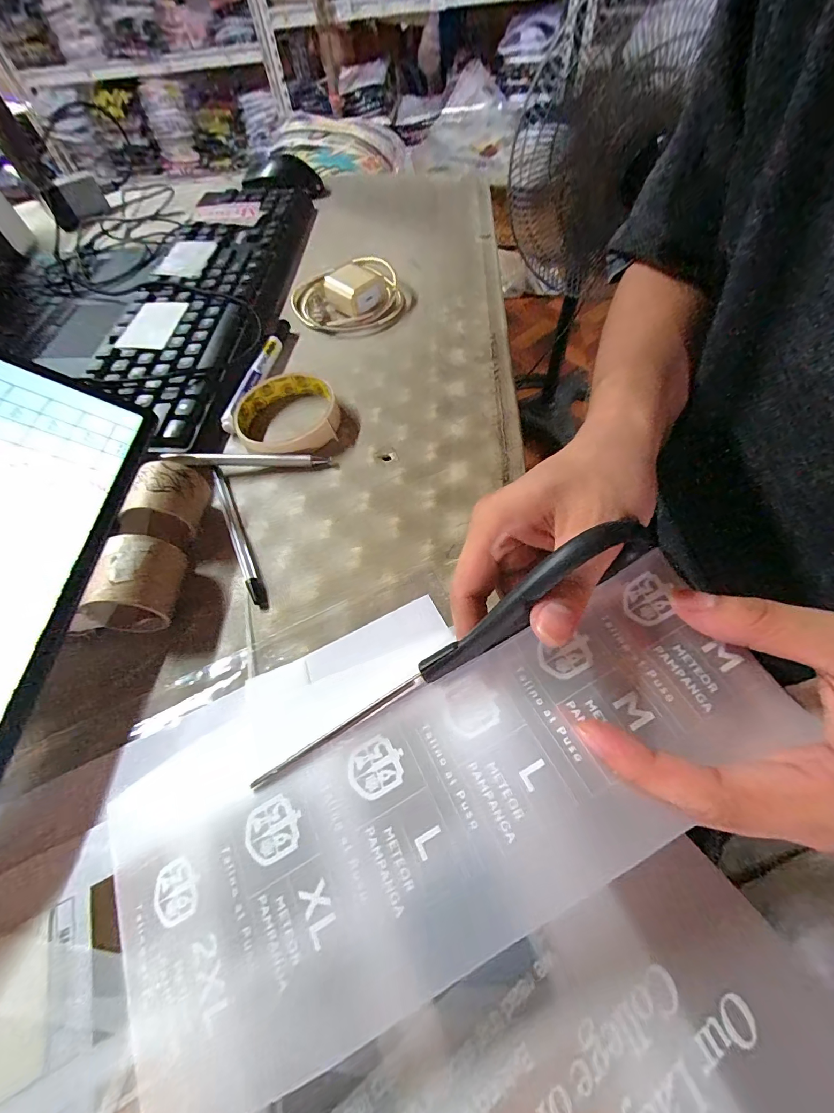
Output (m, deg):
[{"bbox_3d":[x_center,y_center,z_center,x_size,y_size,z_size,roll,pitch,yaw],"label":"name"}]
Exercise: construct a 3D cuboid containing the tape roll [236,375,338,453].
[{"bbox_3d":[-0.105,-0.115,0.322,0.078,0.016,0.082,-3,59,4],"label":"tape roll"}]

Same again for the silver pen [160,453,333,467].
[{"bbox_3d":[-0.129,-0.073,0.302,0.125,0.007,0.009,0,60,6],"label":"silver pen"}]

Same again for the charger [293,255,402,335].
[{"bbox_3d":[-0.074,-0.272,0.402,0.105,0.025,0.111,-12,59,-1],"label":"charger"}]

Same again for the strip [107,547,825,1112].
[{"bbox_3d":[0.007,0.093,0.155,0.265,0.013,0.092,-28,61,-3],"label":"strip"}]

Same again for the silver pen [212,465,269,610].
[{"bbox_3d":[-0.124,-0.019,0.273,0.009,0.004,0.130,-26,61,-10],"label":"silver pen"}]

